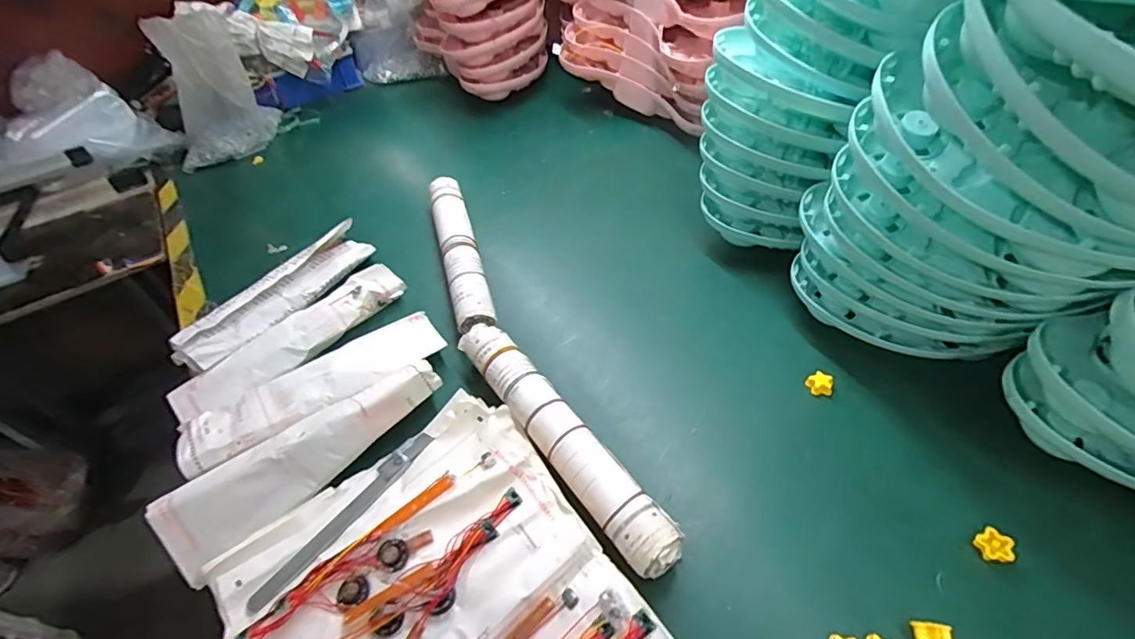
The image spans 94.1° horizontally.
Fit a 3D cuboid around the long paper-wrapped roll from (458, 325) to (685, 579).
[{"bbox_3d":[-0.013,0.115,0.539,0.054,0.047,0.328,-28,52,-24],"label":"long paper-wrapped roll"}]

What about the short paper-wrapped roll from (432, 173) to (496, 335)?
[{"bbox_3d":[-0.153,-0.101,0.738,0.053,0.048,0.309,-13,47,-11],"label":"short paper-wrapped roll"}]

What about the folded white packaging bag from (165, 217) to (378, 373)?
[{"bbox_3d":[-0.374,-0.033,0.694,0.063,0.042,0.275,24,51,24],"label":"folded white packaging bag"}]

